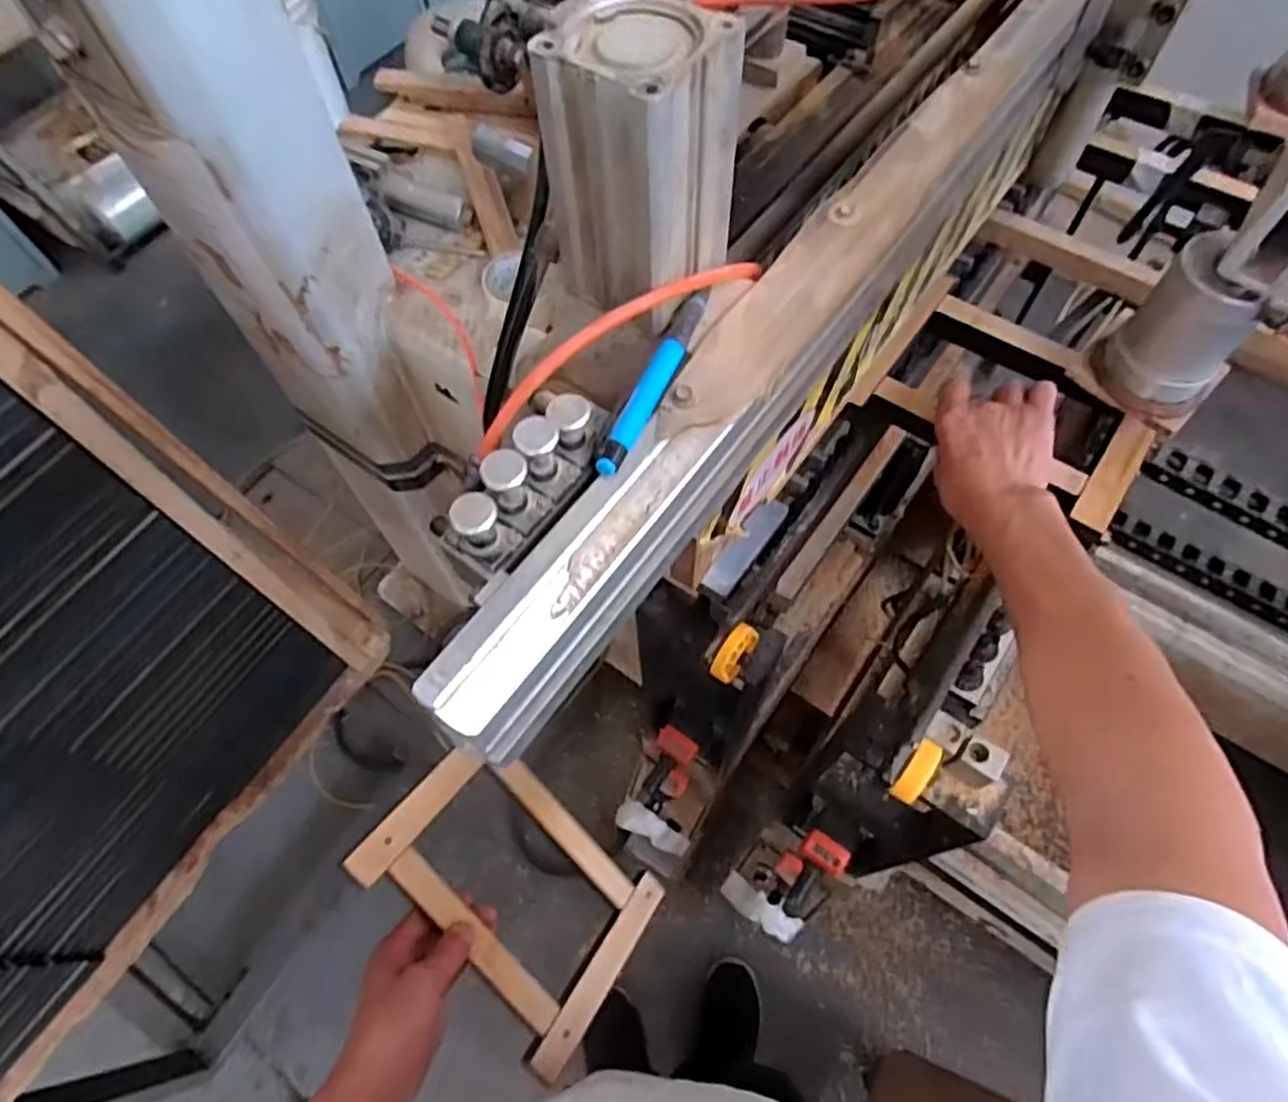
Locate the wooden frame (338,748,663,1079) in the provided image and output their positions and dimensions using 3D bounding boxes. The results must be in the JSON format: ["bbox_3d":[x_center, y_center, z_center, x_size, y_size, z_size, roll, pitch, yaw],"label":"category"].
[{"bbox_3d":[-0.105,0.282,0.629,0.241,0.017,0.174,50,46,-5],"label":"wooden frame"}]

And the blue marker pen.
[{"bbox_3d":[0.006,-0.085,0.356,0.012,0.009,0.120,19,65,12],"label":"blue marker pen"}]

